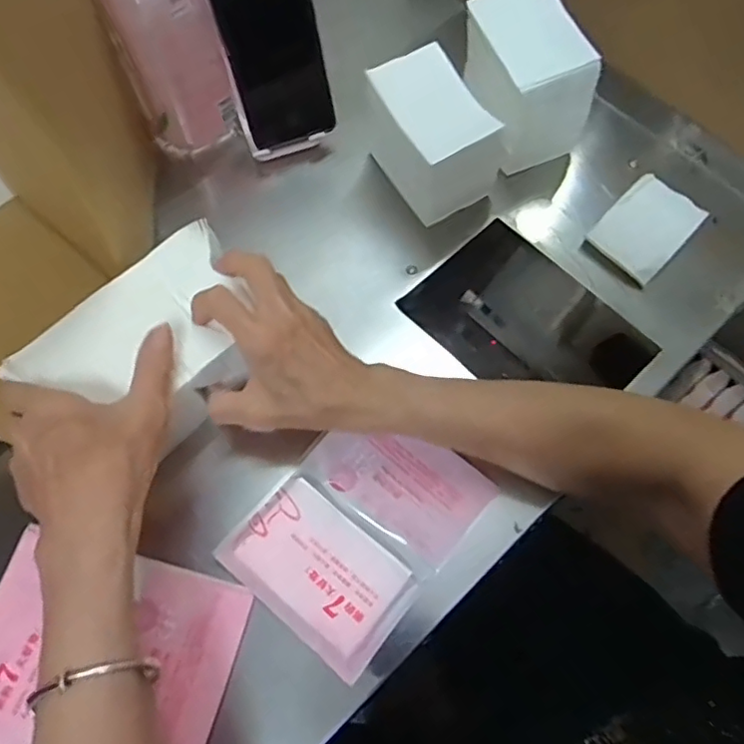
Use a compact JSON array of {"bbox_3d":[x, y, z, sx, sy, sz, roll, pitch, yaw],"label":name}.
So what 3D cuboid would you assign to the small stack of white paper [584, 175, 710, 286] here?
[{"bbox_3d":[0.232,-0.125,0.500,0.065,0.012,0.091,42,72,16],"label":"small stack of white paper"}]

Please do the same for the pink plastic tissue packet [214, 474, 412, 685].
[{"bbox_3d":[-0.034,0.131,0.391,0.117,0.016,0.077,38,71,15],"label":"pink plastic tissue packet"}]

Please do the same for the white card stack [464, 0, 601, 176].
[{"bbox_3d":[0.124,-0.245,0.505,0.075,0.106,0.106,-21,68,-9],"label":"white card stack"}]

